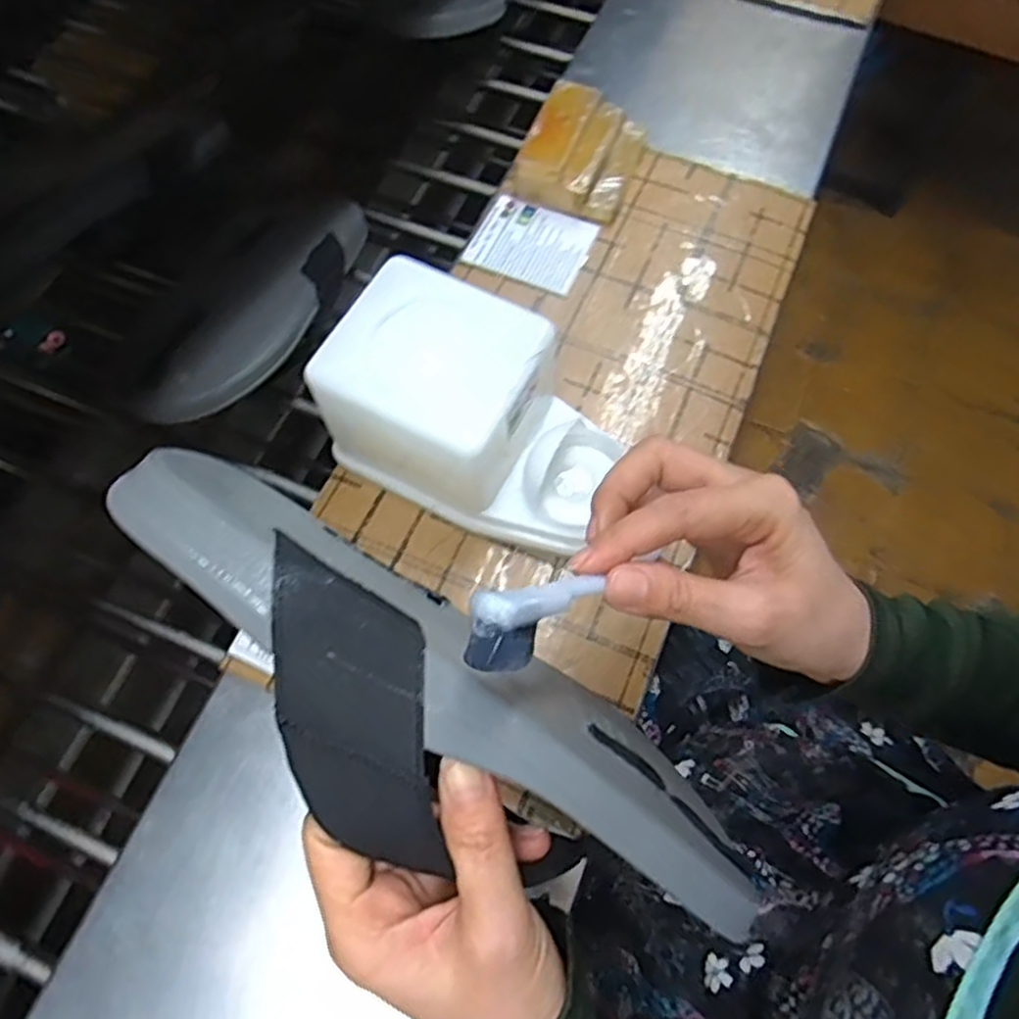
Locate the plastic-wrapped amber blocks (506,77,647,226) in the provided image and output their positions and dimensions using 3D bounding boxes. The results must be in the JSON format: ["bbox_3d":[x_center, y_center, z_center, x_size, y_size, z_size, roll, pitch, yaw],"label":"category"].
[{"bbox_3d":[0.058,-0.286,0.564,0.088,0.043,0.104,22,69,9],"label":"plastic-wrapped amber blocks"}]

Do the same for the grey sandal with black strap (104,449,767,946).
[{"bbox_3d":[-0.029,0.077,0.265,0.254,0.096,0.078,34,107,2],"label":"grey sandal with black strap"}]

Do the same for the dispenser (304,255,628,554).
[{"bbox_3d":[-0.017,-0.053,0.425,0.168,0.107,0.099,26,70,10],"label":"dispenser"}]

